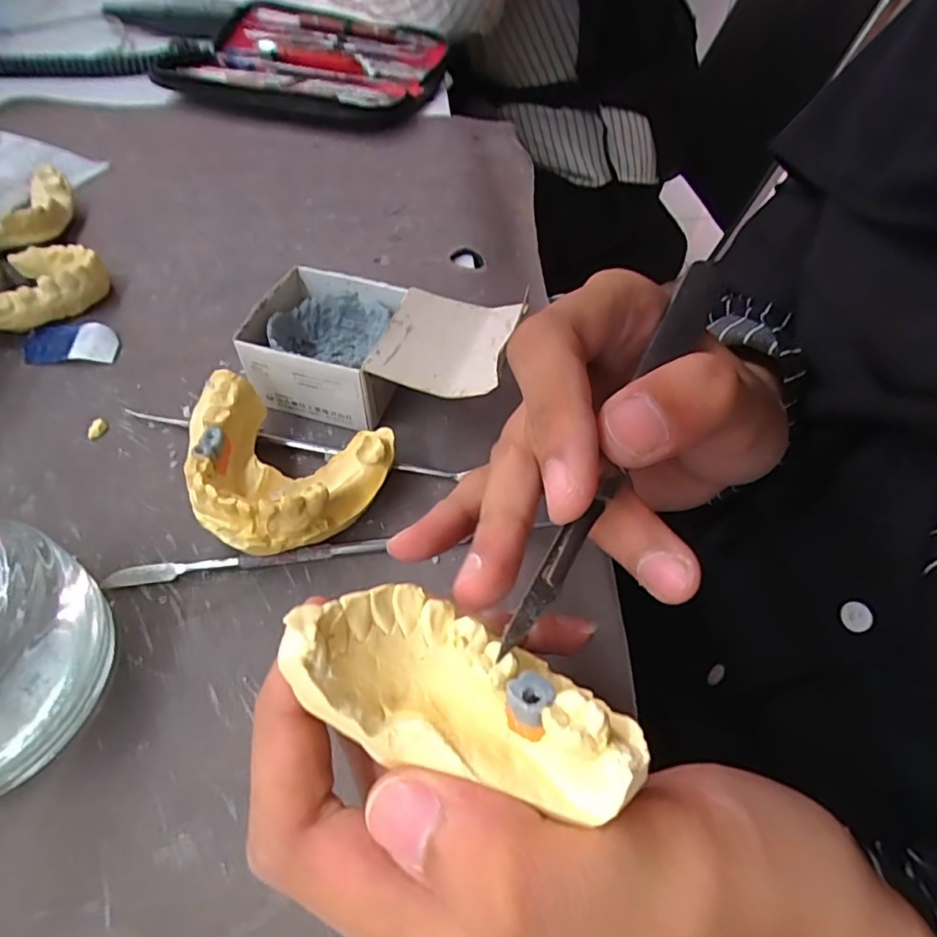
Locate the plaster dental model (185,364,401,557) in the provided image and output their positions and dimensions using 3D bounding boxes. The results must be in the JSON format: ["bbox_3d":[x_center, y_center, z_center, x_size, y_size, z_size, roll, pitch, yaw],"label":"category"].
[{"bbox_3d":[-0.069,0.002,0.196,0.072,0.036,0.059,16,53,9],"label":"plaster dental model"}]

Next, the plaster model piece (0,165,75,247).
[{"bbox_3d":[-0.252,-0.139,0.304,0.050,0.028,0.071,33,57,20],"label":"plaster model piece"}]

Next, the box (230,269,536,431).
[{"bbox_3d":[-0.035,-0.047,0.233,0.102,0.039,0.057,14,53,7],"label":"box"}]

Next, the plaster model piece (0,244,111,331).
[{"bbox_3d":[-0.202,-0.086,0.267,0.049,0.020,0.054,1,52,-3],"label":"plaster model piece"}]

